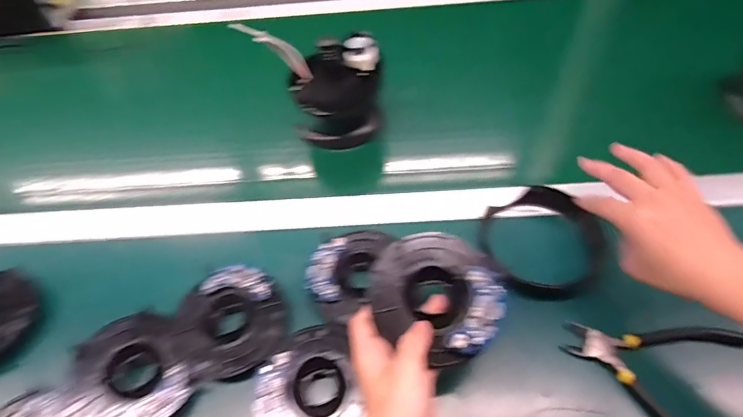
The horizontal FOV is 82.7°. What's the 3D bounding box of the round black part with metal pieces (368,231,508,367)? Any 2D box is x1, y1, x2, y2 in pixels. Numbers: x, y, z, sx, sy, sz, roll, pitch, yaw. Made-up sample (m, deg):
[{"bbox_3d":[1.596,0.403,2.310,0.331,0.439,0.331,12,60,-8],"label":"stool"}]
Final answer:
[{"bbox_3d":[0.051,0.068,0.332,0.097,0.028,0.096,-3,53,3],"label":"round black part with metal pieces"}]

